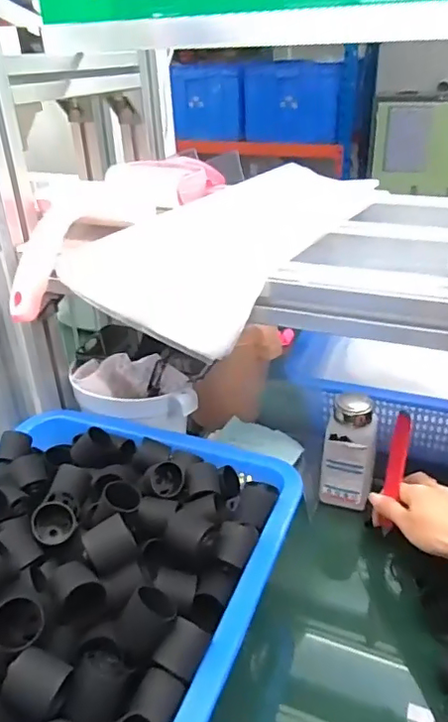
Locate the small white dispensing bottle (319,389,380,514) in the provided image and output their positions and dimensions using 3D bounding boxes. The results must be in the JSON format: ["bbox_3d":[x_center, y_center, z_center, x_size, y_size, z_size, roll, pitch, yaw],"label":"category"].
[{"bbox_3d":[0.140,0.100,0.614,0.054,0.119,0.053,9,31,20],"label":"small white dispensing bottle"}]

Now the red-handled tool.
[{"bbox_3d":[0.162,0.111,0.530,0.008,0.143,0.021,-10,29,-23],"label":"red-handled tool"}]

